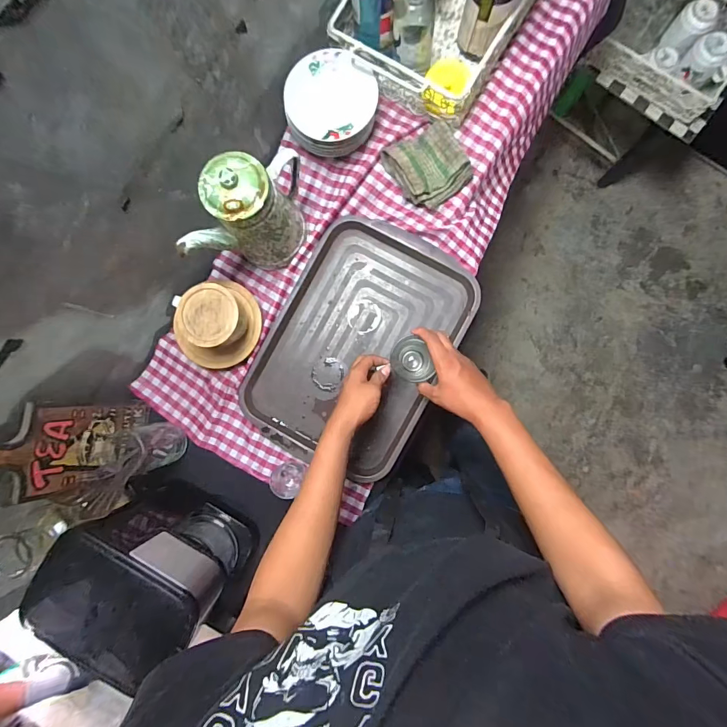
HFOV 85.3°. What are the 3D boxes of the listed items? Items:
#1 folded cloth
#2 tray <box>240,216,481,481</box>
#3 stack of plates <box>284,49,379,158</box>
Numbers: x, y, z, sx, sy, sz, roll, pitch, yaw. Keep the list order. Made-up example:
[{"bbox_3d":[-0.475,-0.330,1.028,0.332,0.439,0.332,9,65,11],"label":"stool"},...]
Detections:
[{"bbox_3d":[0.116,-0.341,0.673,0.125,0.032,0.123,-32,86,1],"label":"folded cloth"},{"bbox_3d":[-0.007,-0.037,0.709,0.302,0.018,0.412,29,89,4],"label":"tray"},{"bbox_3d":[-0.051,-0.431,0.671,0.148,0.067,0.148,-4,87,3],"label":"stack of plates"}]

